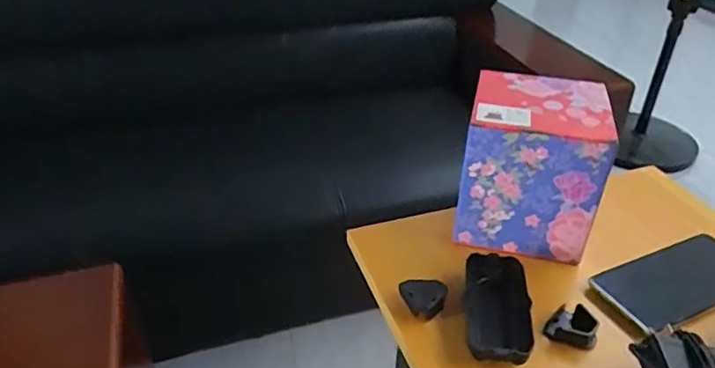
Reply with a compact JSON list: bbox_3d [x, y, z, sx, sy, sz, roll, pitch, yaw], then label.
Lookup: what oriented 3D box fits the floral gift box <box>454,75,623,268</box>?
[{"bbox_3d":[0.171,-0.020,0.561,0.122,0.139,0.118,8,36,11],"label":"floral gift box"}]

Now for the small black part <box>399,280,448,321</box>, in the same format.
[{"bbox_3d":[0.056,0.099,0.492,0.040,0.017,0.035,9,36,12],"label":"small black part"}]

